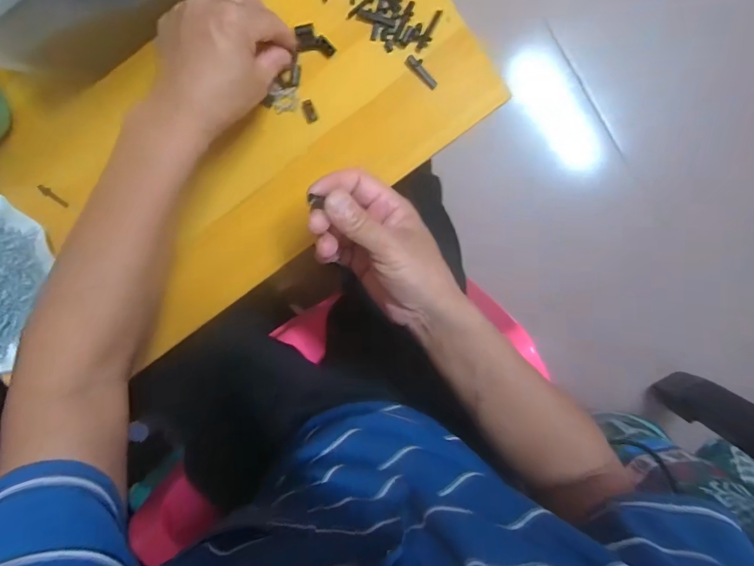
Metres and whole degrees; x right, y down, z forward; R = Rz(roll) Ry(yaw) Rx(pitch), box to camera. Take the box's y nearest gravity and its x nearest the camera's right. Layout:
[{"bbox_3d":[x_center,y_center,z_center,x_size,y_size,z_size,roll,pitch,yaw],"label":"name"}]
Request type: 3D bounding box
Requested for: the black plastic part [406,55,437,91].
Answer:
[{"bbox_3d":[0.041,-0.191,0.380,0.036,0.004,0.012,44,98,-3],"label":"black plastic part"}]

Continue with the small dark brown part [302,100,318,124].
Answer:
[{"bbox_3d":[-0.063,-0.159,0.390,0.011,0.004,0.020,-15,97,6],"label":"small dark brown part"}]

